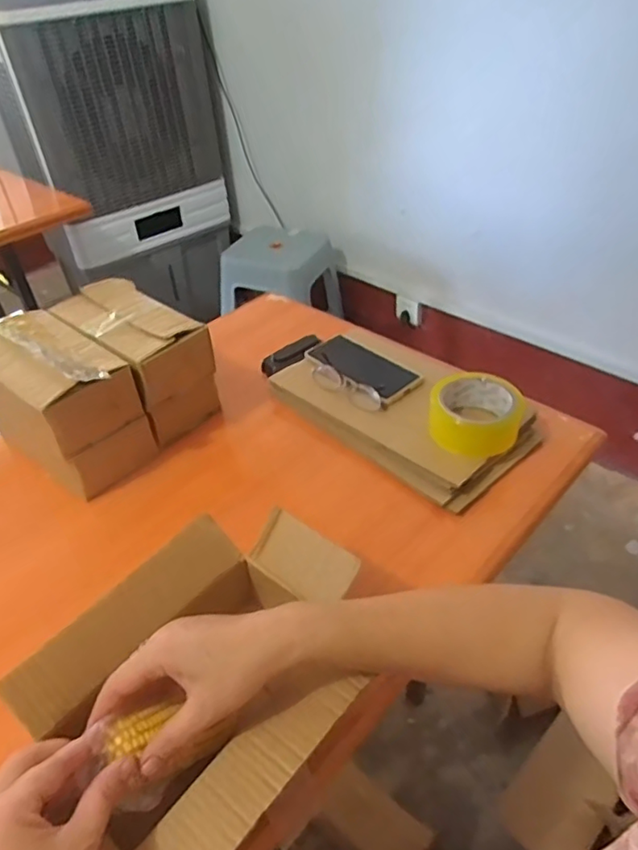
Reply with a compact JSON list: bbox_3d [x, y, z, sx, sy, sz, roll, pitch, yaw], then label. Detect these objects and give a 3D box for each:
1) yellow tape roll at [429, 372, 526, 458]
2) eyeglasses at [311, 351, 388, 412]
[{"bbox_3d":[0.192,-0.016,0.721,0.106,0.057,0.106,-2,40,2],"label":"yellow tape roll"},{"bbox_3d":[0.039,-0.056,0.803,0.132,0.025,0.043,31,51,34],"label":"eyeglasses"}]

